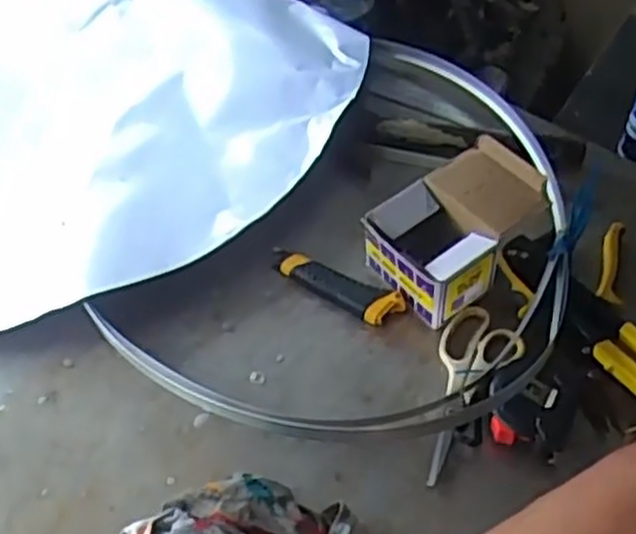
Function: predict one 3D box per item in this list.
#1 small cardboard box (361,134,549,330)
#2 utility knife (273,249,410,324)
[{"bbox_3d":[0.148,-0.040,0.830,0.177,0.077,0.118,-36,60,-22],"label":"small cardboard box"},{"bbox_3d":[0.018,0.017,0.840,0.150,0.019,0.039,27,59,21],"label":"utility knife"}]

